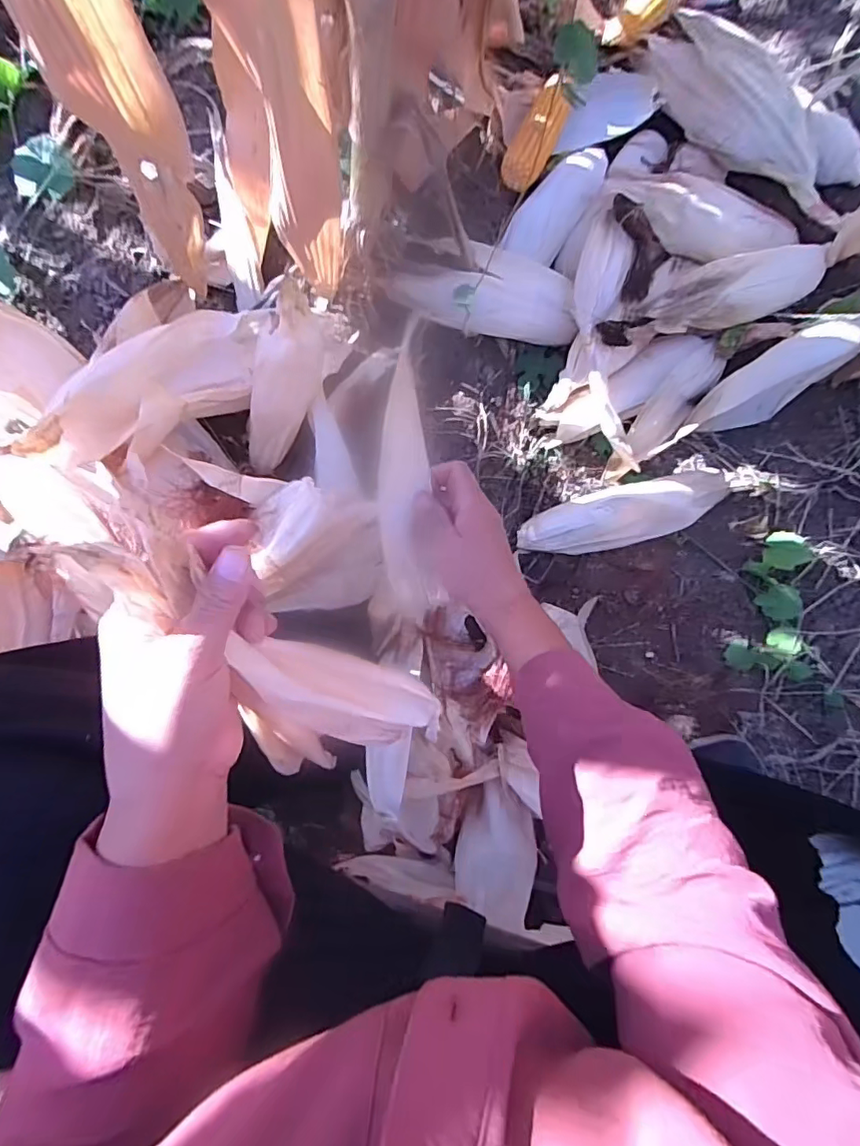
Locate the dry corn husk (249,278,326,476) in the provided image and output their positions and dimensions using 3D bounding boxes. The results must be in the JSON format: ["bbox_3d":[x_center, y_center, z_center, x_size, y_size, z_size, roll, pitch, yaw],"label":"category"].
[{"bbox_3d":[-0.142,-0.185,0.530,0.048,0.209,0.046,30,48,-3],"label":"dry corn husk"}]

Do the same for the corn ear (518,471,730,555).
[{"bbox_3d":[0.227,-0.069,0.640,0.242,0.063,0.073,-14,90,11],"label":"corn ear"}]

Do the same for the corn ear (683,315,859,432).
[{"bbox_3d":[0.391,-0.217,0.600,0.207,0.061,0.067,-29,91,18],"label":"corn ear"}]

